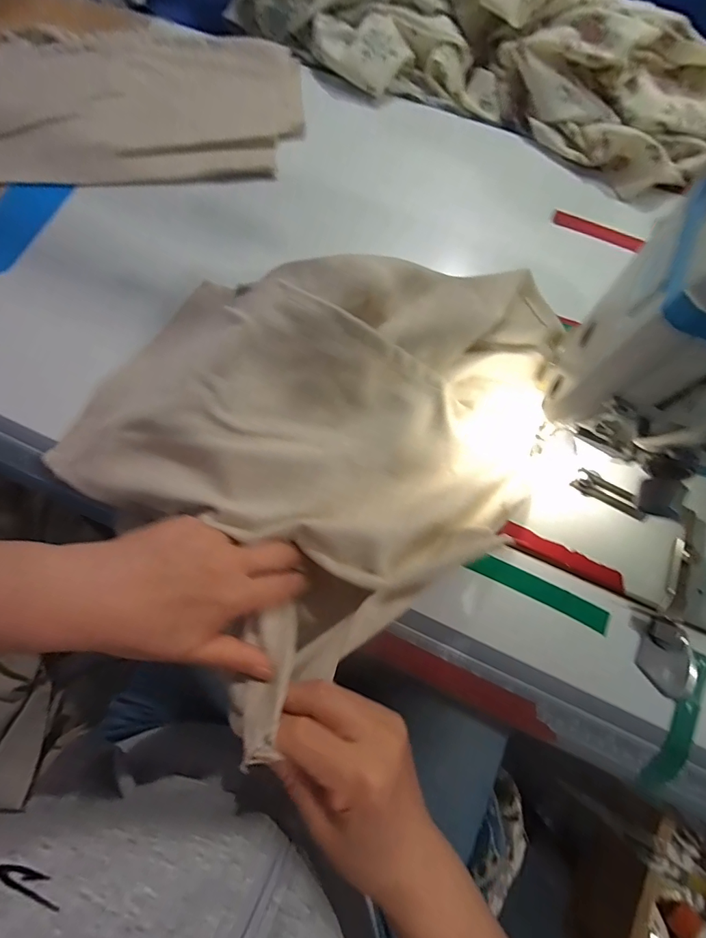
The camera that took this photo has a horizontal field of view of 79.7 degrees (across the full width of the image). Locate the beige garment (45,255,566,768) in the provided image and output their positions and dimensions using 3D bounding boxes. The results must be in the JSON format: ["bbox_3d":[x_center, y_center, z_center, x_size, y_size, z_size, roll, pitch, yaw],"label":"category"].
[{"bbox_3d":[-0.013,-0.054,0.318,0.364,0.074,0.296,-42,78,-11],"label":"beige garment"}]

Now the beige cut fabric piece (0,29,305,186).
[{"bbox_3d":[-0.270,-0.392,0.462,0.413,0.031,0.217,-2,74,-1],"label":"beige cut fabric piece"}]

